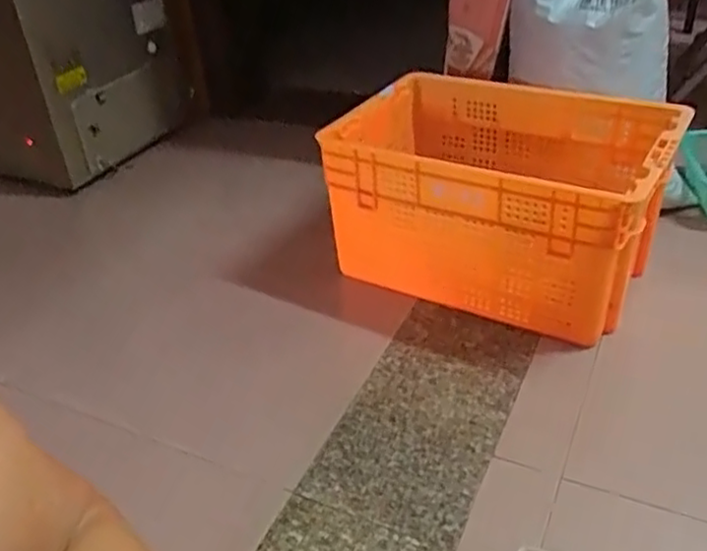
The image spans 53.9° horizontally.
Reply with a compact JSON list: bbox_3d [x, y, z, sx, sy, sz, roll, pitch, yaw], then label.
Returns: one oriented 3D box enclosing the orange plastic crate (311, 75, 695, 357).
[{"bbox_3d":[0.268,-0.151,1.367,0.604,0.322,0.400,17,41,28],"label":"orange plastic crate"}]

